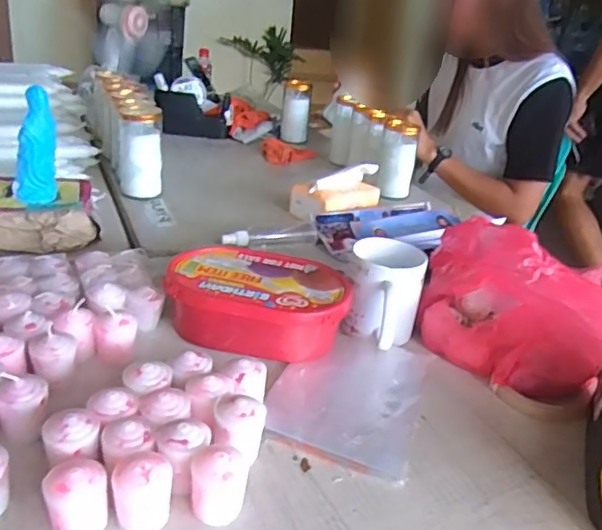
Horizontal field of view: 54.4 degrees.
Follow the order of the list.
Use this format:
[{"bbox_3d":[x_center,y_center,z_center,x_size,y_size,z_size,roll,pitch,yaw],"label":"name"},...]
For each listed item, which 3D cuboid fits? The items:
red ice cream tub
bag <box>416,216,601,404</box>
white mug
[{"bbox_3d":[-0.044,0.045,0.628,0.187,0.073,0.136,11,25,10],"label":"red ice cream tub"},{"bbox_3d":[0.239,0.033,0.643,0.204,0.118,0.221,16,27,20],"label":"bag"},{"bbox_3d":[0.086,0.035,0.625,0.079,0.094,0.091,12,25,11],"label":"white mug"}]

